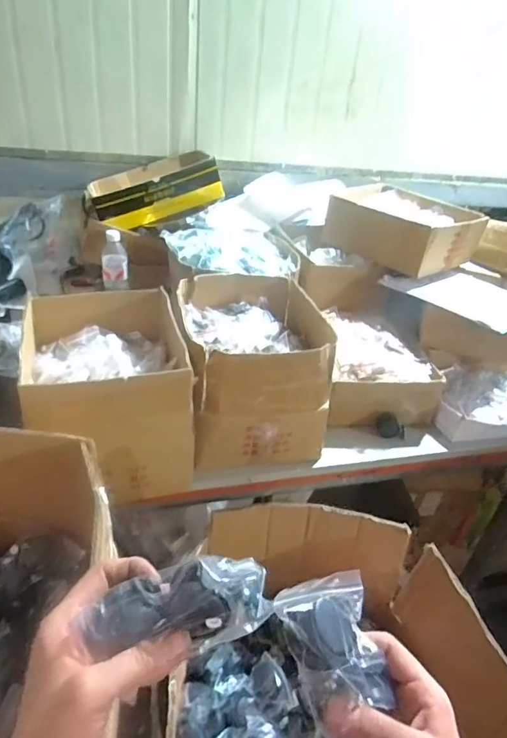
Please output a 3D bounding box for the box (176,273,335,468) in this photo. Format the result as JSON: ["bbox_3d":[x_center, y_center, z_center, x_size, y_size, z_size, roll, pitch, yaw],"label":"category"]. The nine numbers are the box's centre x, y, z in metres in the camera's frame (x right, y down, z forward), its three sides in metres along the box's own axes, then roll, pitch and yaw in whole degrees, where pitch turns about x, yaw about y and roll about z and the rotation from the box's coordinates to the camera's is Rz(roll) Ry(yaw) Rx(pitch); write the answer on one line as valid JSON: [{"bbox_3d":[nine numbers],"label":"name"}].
[{"bbox_3d":[-0.014,-0.018,0.949,0.259,0.215,0.355,-3,34,-14],"label":"box"}]

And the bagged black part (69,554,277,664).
[{"bbox_3d":[-0.050,0.157,0.317,0.116,0.050,0.046,-7,35,-10],"label":"bagged black part"}]

